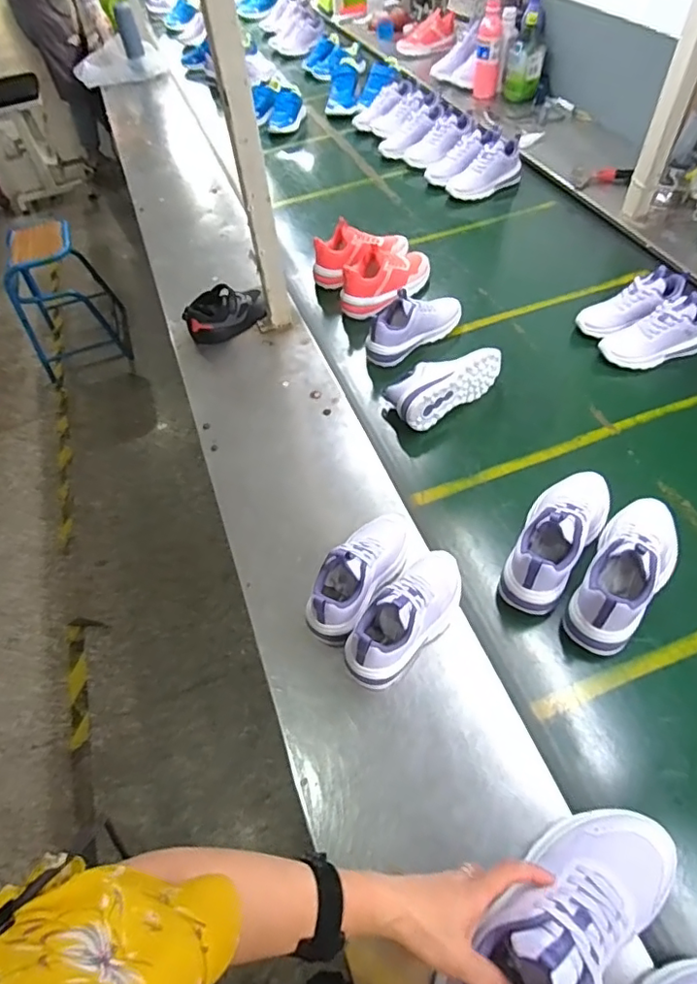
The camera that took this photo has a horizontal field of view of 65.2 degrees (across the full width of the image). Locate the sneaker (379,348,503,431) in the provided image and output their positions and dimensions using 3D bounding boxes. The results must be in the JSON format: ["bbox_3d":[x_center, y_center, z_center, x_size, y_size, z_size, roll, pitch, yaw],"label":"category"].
[{"bbox_3d":[0.168,-0.202,0.980,0.219,0.081,0.098,-32,58,-17],"label":"sneaker"}]

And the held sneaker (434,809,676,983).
[{"bbox_3d":[0.194,0.377,0.486,0.268,0.111,0.089,-22,54,-31],"label":"held sneaker"}]

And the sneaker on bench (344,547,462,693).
[{"bbox_3d":[0.078,0.152,0.680,0.077,0.100,0.199,34,65,27],"label":"sneaker on bench"}]

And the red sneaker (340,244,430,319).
[{"bbox_3d":[0.083,-0.477,1.181,0.118,0.090,0.235,33,63,24],"label":"red sneaker"}]

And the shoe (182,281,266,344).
[{"bbox_3d":[-0.248,-0.371,1.120,0.177,0.075,0.083,-39,61,-21],"label":"shoe"}]

